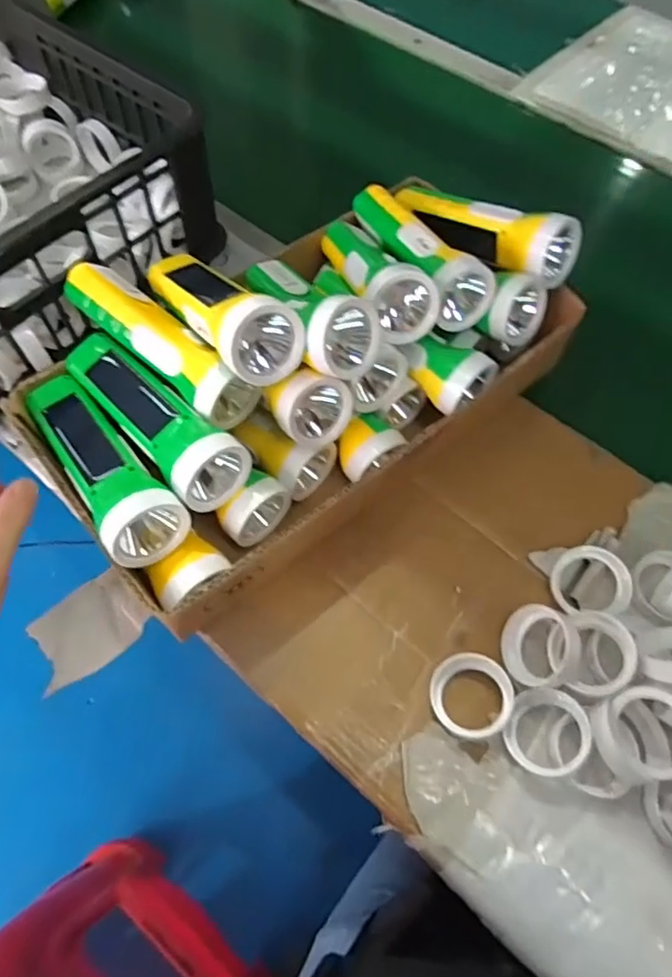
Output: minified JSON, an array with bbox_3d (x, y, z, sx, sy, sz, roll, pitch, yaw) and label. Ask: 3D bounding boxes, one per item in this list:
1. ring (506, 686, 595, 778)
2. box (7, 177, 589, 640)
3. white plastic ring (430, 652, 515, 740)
[{"bbox_3d":[0.140,0.160,0.389,0.054,0.014,0.052,0,63,0],"label":"ring"},{"bbox_3d":[-0.036,-0.105,0.455,0.372,0.157,0.234,-37,69,-17],"label":"box"},{"bbox_3d":[0.091,0.141,0.402,0.052,0.022,0.054,0,63,0],"label":"white plastic ring"}]

